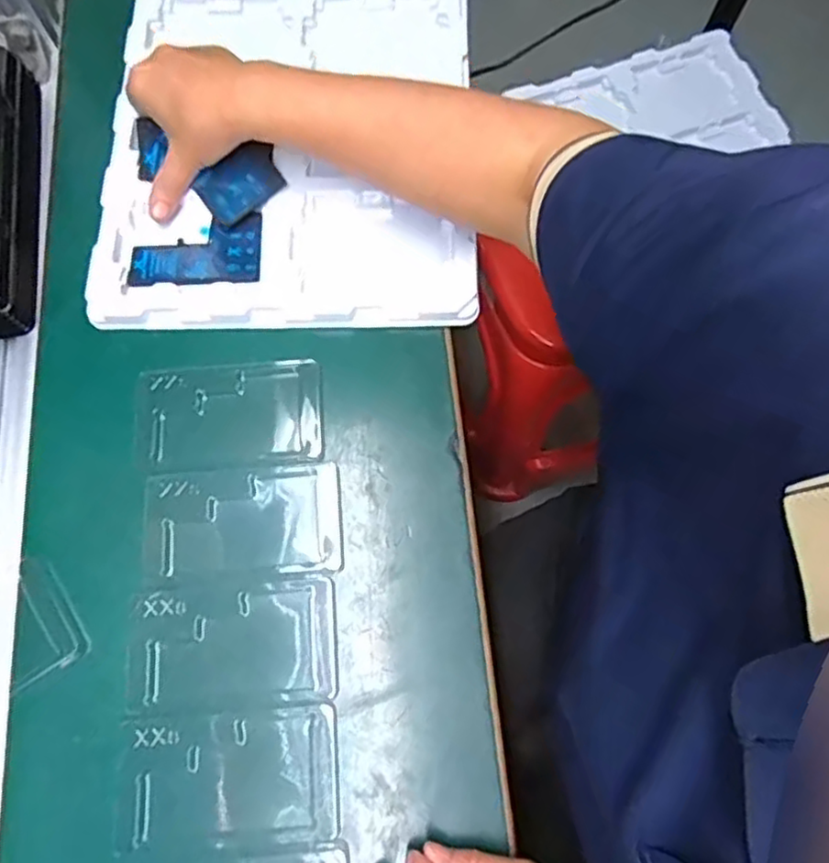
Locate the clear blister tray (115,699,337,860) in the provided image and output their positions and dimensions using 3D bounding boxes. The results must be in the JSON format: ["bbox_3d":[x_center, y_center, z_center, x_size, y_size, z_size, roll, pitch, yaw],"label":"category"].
[{"bbox_3d":[-0.108,0.207,0.402,0.123,0.006,0.071,-5,72,0],"label":"clear blister tray"}]

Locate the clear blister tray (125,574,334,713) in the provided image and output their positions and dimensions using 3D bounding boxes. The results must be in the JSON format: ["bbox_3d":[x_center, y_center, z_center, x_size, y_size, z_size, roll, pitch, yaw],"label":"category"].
[{"bbox_3d":[-0.113,0.133,0.427,0.124,0.007,0.075,-5,72,0],"label":"clear blister tray"}]

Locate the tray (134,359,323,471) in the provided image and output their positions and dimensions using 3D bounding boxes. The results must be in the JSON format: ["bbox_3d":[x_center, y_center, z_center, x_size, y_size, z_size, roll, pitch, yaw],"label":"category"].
[{"bbox_3d":[-0.129,-0.012,0.474,0.124,0.007,0.073,-5,72,0],"label":"tray"}]

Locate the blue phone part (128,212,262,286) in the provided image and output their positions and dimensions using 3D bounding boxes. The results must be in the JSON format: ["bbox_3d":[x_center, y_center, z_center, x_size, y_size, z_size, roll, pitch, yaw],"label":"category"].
[{"bbox_3d":[-0.163,-0.136,0.508,0.094,0.006,0.054,-5,72,0],"label":"blue phone part"}]

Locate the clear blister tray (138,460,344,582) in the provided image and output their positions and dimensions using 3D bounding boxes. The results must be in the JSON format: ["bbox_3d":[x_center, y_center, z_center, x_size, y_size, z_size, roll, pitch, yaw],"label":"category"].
[{"bbox_3d":[-0.114,0.060,0.452,0.127,0.010,0.073,-5,72,0],"label":"clear blister tray"}]

